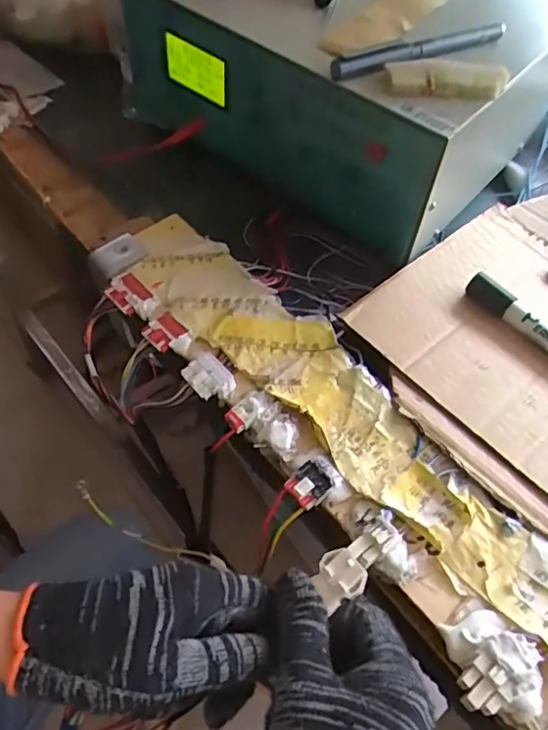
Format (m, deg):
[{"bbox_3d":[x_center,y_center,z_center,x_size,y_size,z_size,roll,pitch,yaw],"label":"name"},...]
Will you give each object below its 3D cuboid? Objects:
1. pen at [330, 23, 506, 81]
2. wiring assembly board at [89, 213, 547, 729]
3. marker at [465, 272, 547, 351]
[{"bbox_3d":[0.107,-0.224,0.415,0.148,0.013,0.013,-23,60,-19],"label":"pen"},{"bbox_3d":[0.104,0.120,0.329,0.115,0.043,0.686,-33,64,-25],"label":"wiring assembly board"},{"bbox_3d":[0.191,-0.020,0.407,0.014,0.018,0.129,-33,64,-25],"label":"marker"}]

